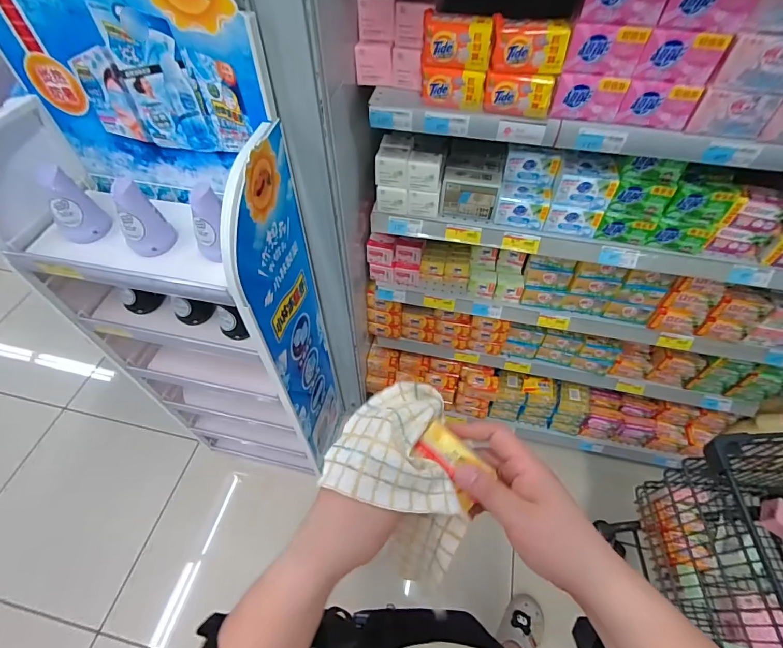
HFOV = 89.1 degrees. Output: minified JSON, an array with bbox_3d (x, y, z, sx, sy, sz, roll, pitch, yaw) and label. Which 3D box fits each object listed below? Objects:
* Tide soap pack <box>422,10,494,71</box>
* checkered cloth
[{"bbox_3d":[0.106,-0.460,0.649,0.107,0.065,0.044,6,54,3],"label":"Tide soap pack"},{"bbox_3d":[0.015,0.126,0.343,0.117,0.104,0.129,24,57,15],"label":"checkered cloth"}]

